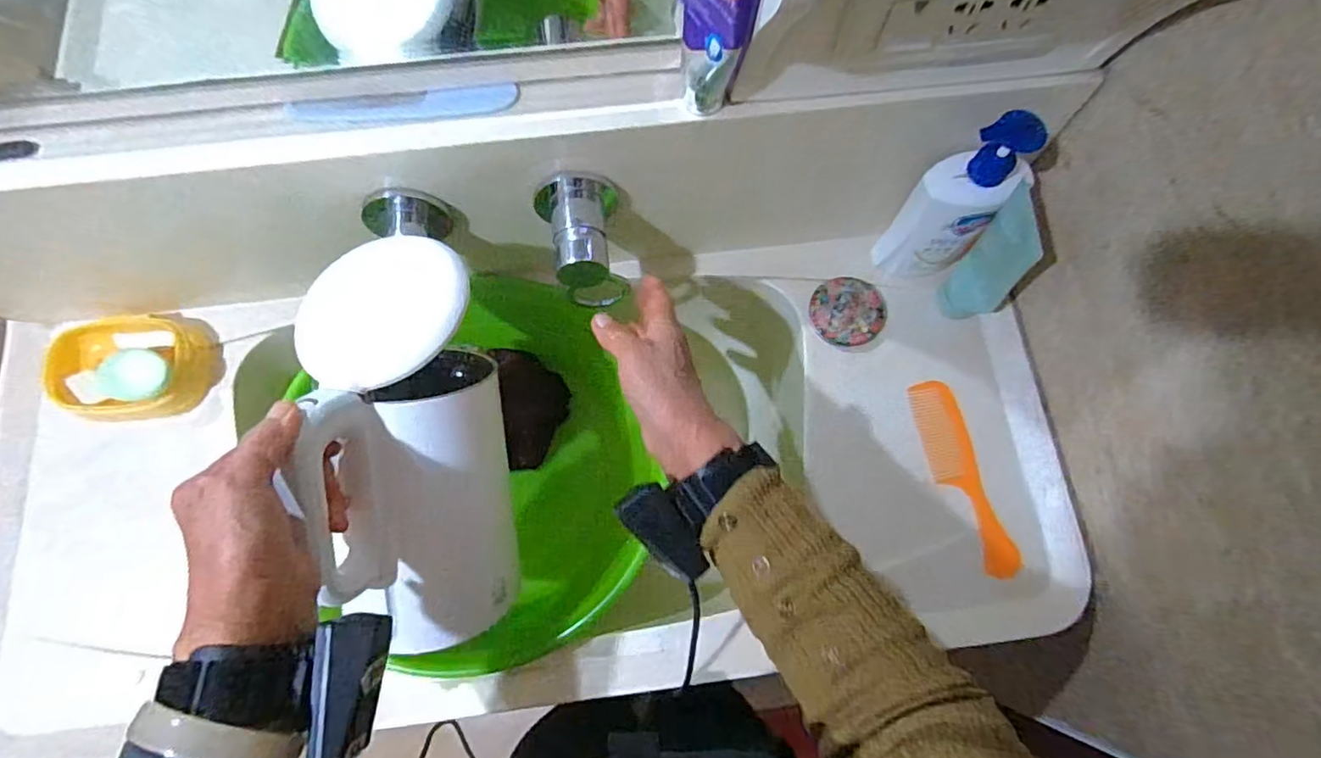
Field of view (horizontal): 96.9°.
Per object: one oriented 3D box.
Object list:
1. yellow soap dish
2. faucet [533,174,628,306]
[{"bbox_3d":[-0.502,-0.013,0.555,0.130,0.042,0.097,-4,75,-2],"label":"yellow soap dish"},{"bbox_3d":[-0.065,-0.115,0.503,0.067,0.062,0.106,-10,75,-4],"label":"faucet"}]

